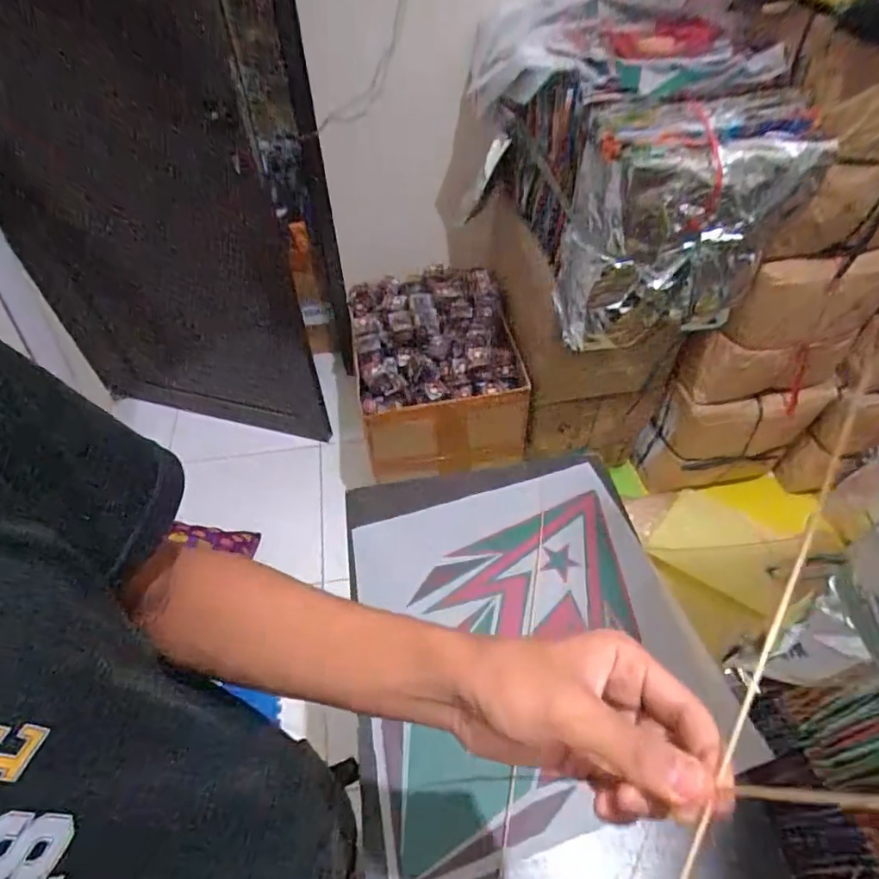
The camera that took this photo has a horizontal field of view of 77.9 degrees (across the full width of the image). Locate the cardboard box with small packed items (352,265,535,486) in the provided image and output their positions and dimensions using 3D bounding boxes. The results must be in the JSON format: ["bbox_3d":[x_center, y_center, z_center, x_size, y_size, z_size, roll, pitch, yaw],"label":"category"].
[{"bbox_3d":[-0.013,-0.212,1.563,0.441,0.233,0.628,-6,49,-4],"label":"cardboard box with small packed items"}]

